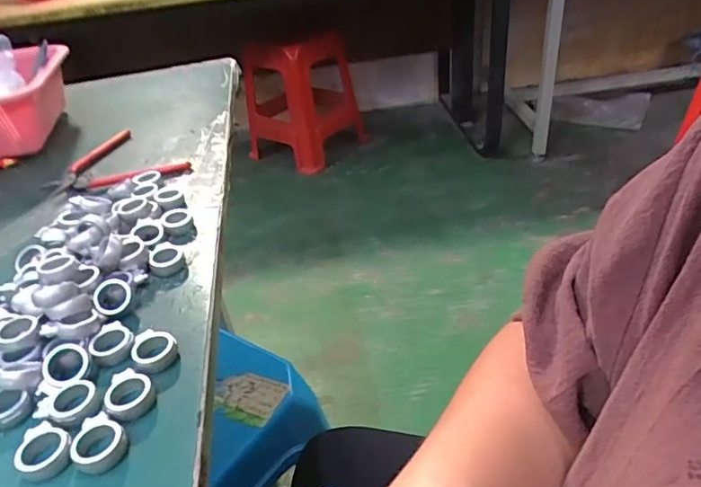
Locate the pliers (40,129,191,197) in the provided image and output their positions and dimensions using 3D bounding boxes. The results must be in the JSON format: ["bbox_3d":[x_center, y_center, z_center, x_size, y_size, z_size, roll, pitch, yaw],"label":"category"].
[{"bbox_3d":[-0.250,-0.078,0.556,0.137,0.011,0.113,26,47,38],"label":"pliers"}]

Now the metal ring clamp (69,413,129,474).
[{"bbox_3d":[-0.132,0.103,0.280,0.026,0.010,0.032,-33,42,-31],"label":"metal ring clamp"}]

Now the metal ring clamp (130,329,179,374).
[{"bbox_3d":[-0.120,0.066,0.330,0.026,0.009,0.032,-18,37,-14],"label":"metal ring clamp"}]

